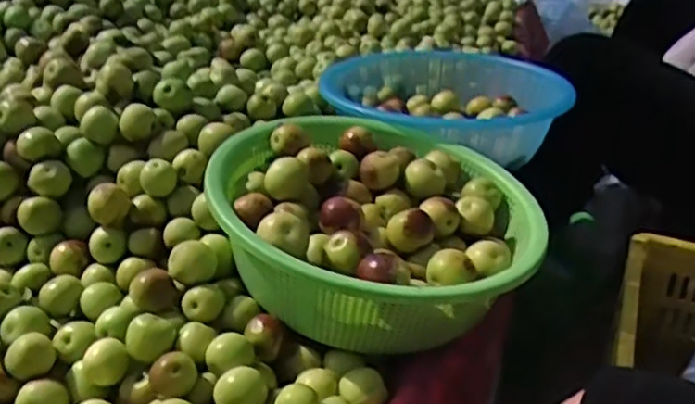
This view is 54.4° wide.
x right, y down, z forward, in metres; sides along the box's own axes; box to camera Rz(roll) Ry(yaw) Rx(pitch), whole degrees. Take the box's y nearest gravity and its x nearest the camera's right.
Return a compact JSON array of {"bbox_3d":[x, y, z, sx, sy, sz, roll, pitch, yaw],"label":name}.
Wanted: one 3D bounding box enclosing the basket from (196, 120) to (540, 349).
[{"bbox_3d":[0.023,0.010,0.573,0.270,0.089,0.288,8,31,13],"label":"basket"}]

